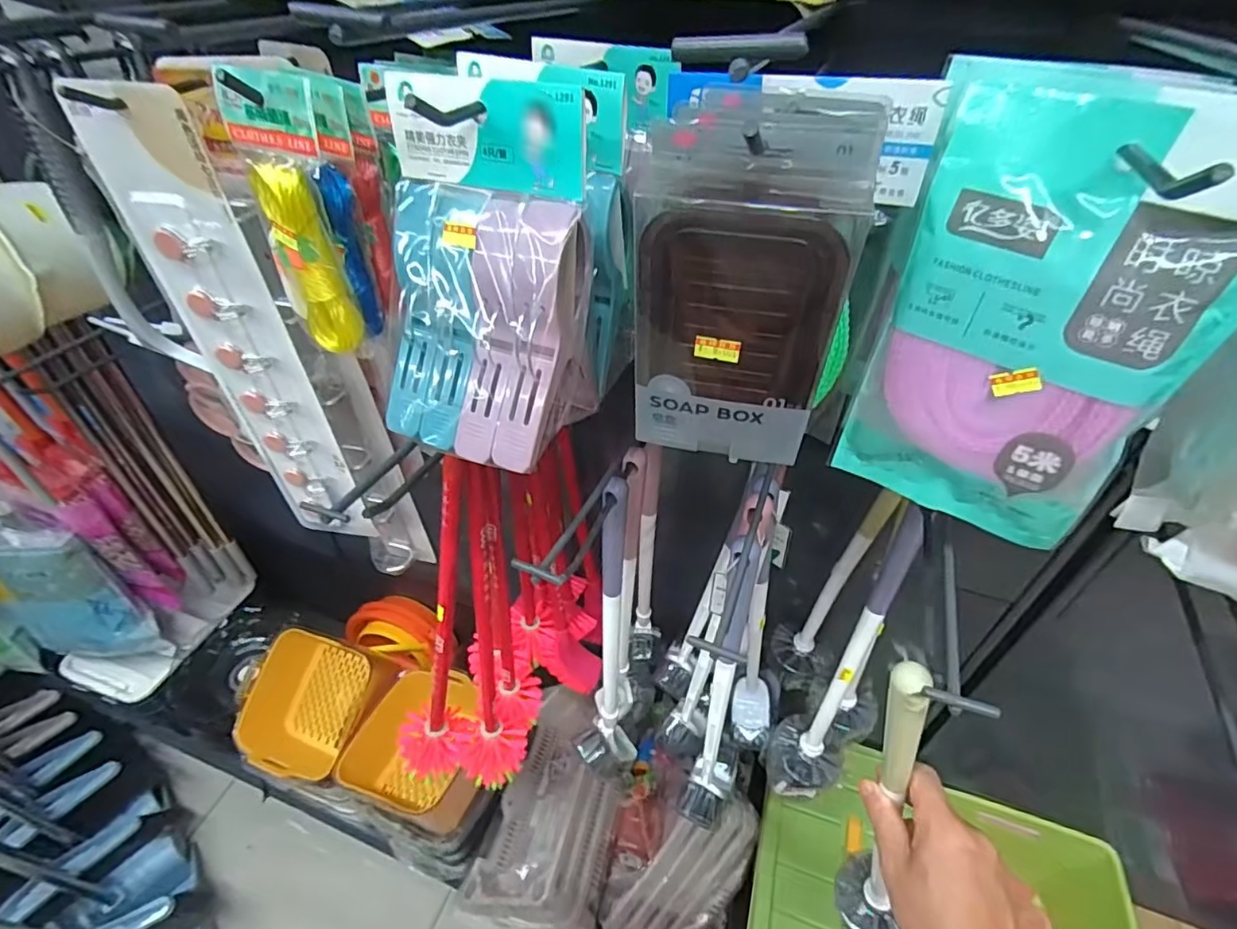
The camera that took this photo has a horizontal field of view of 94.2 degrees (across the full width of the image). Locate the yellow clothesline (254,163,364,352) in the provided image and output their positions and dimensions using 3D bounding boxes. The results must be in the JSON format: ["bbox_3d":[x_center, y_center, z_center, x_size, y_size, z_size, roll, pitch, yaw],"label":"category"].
[{"bbox_3d":[-0.178,-0.117,0.335,0.027,0.102,0.021,-30,51,-29],"label":"yellow clothesline"}]

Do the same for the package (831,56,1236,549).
[{"bbox_3d":[0.202,-0.059,0.292,0.137,0.226,0.023,31,51,29],"label":"package"}]

